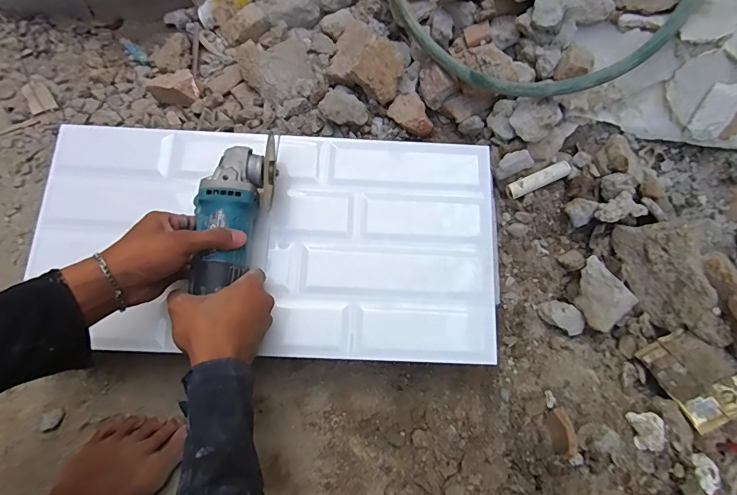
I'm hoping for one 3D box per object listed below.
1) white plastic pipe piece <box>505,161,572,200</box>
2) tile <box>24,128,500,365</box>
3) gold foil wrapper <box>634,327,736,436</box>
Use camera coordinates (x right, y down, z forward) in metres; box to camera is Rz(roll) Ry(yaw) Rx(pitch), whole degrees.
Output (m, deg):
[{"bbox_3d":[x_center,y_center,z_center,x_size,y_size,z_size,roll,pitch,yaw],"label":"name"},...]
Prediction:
[{"bbox_3d":[0.247,-0.098,0.592,0.094,0.024,0.022,-24,78,-5],"label":"white plastic pipe piece"},{"bbox_3d":[-0.127,-0.009,0.538,0.586,0.014,0.293,2,77,-2],"label":"tile"},{"bbox_3d":[0.392,0.149,0.485,0.083,0.012,0.111,-36,38,15],"label":"gold foil wrapper"}]

